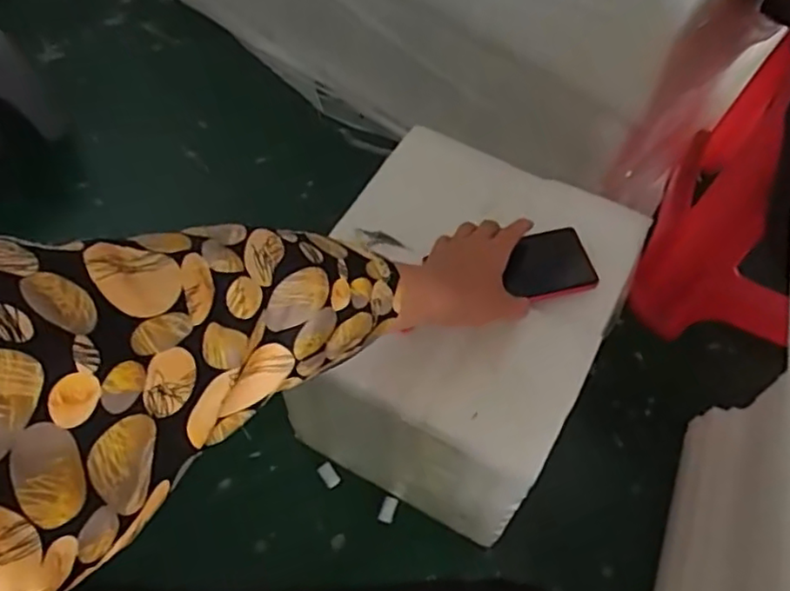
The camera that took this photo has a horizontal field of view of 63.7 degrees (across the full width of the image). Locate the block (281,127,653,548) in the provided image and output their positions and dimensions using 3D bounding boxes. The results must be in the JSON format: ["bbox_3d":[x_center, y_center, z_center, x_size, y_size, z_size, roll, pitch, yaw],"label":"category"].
[{"bbox_3d":[0.077,0.074,0.765,0.267,0.317,0.345,25,60,16],"label":"block"}]

